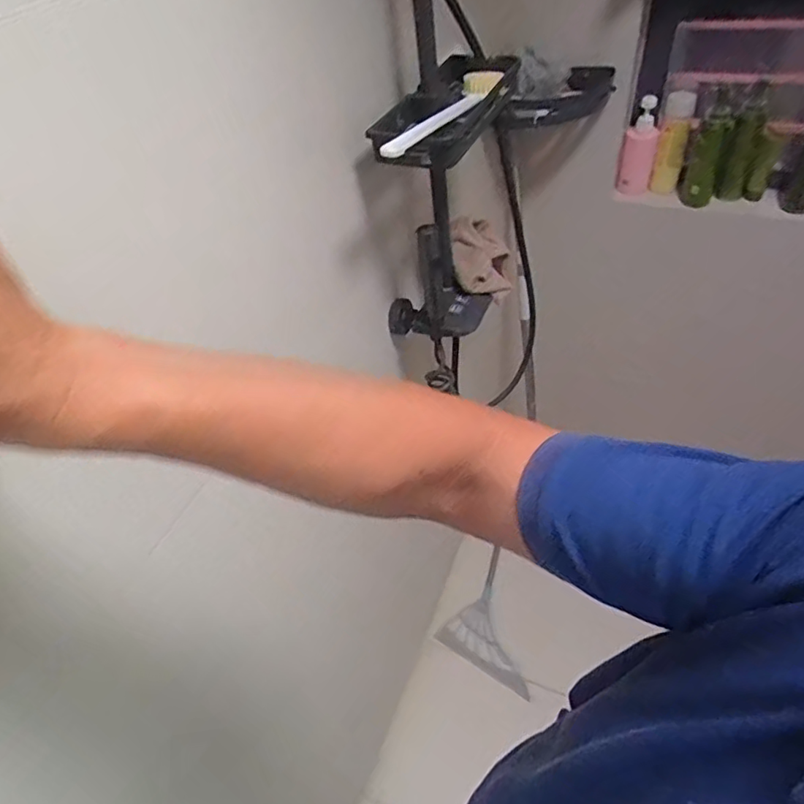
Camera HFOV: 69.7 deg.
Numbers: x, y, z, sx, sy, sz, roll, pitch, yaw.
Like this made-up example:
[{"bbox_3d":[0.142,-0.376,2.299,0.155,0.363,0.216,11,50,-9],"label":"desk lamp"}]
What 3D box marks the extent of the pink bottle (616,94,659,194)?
[{"bbox_3d":[0.503,-0.538,1.226,0.064,0.207,0.044,13,50,15],"label":"pink bottle"}]

